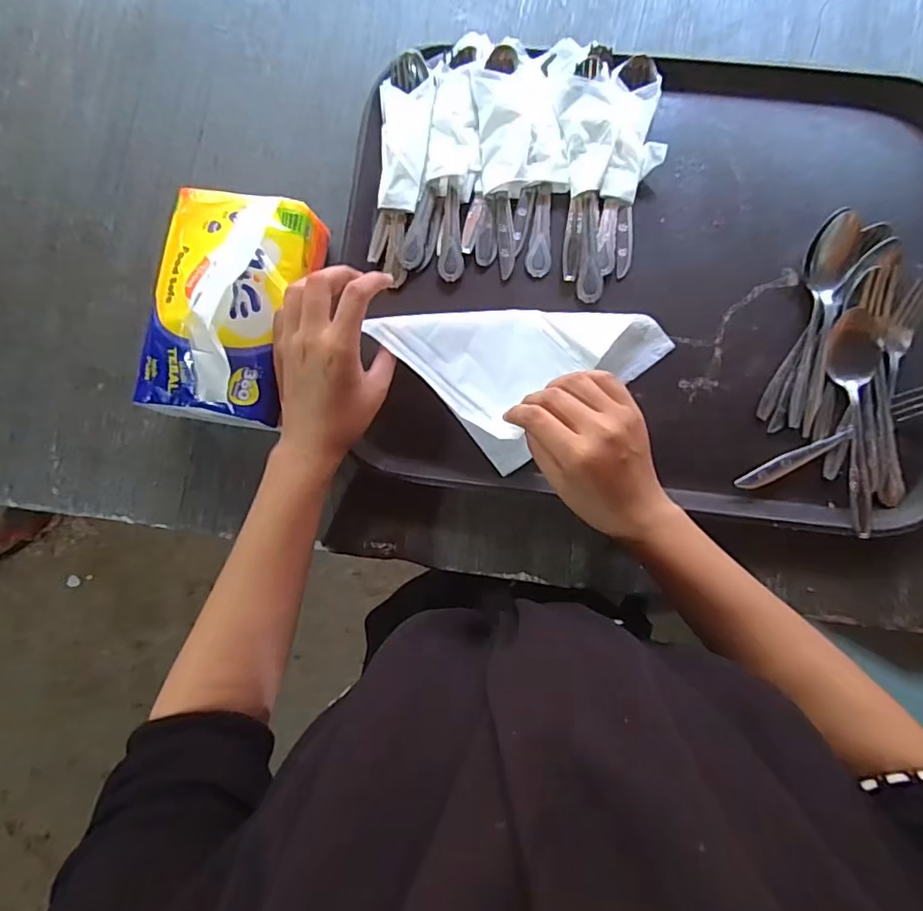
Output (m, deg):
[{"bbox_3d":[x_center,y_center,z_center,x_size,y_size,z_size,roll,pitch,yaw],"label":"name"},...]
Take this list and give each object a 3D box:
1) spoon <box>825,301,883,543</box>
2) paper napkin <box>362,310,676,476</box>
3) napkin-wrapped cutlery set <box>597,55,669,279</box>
[{"bbox_3d":[0.305,-0.025,0.418,0.037,0.021,0.168,0,88,3],"label":"spoon"},{"bbox_3d":[0.051,-0.092,0.432,0.178,0.033,0.150,-38,86,1],"label":"paper napkin"},{"bbox_3d":[0.137,-0.233,0.437,0.044,0.013,0.169,5,88,3],"label":"napkin-wrapped cutlery set"}]

